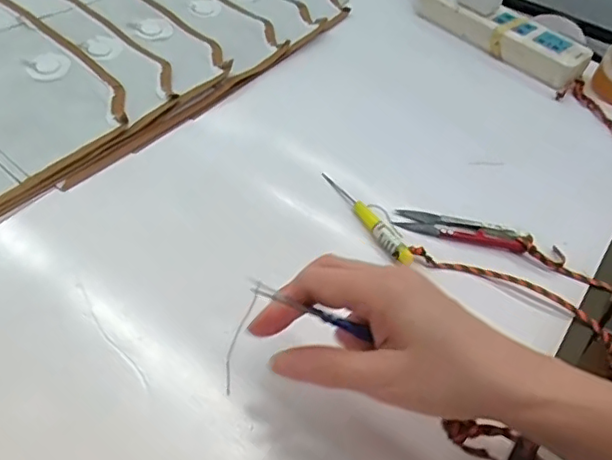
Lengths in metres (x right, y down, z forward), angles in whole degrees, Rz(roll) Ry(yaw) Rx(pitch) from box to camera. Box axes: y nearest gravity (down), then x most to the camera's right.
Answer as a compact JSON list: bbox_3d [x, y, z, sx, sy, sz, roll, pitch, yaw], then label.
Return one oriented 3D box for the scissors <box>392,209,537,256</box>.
[{"bbox_3d":[0.117,-0.002,0.440,0.098,0.013,0.023,13,46,5],"label":"scissors"}]

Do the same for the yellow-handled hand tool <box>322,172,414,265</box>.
[{"bbox_3d":[0.044,-0.015,0.443,0.013,0.015,0.109,-21,52,-25],"label":"yellow-handled hand tool"}]

